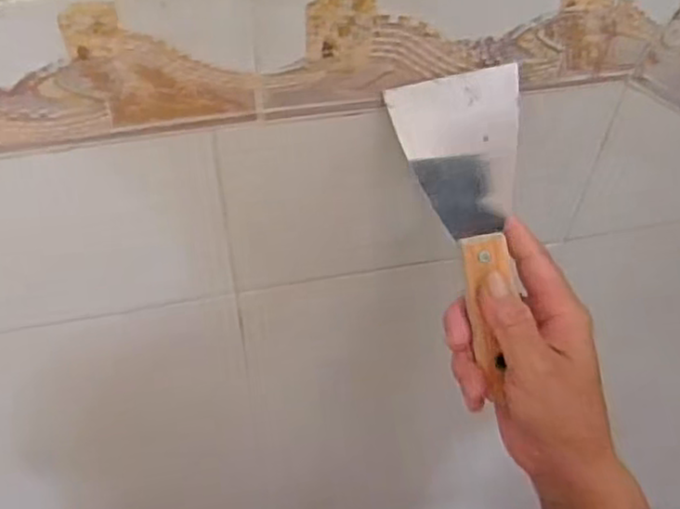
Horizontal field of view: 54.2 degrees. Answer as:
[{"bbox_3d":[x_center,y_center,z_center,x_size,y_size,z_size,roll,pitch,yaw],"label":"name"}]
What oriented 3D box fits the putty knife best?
[{"bbox_3d":[0.071,-0.017,0.361,0.062,0.022,0.159,-9,91,-9],"label":"putty knife"}]

